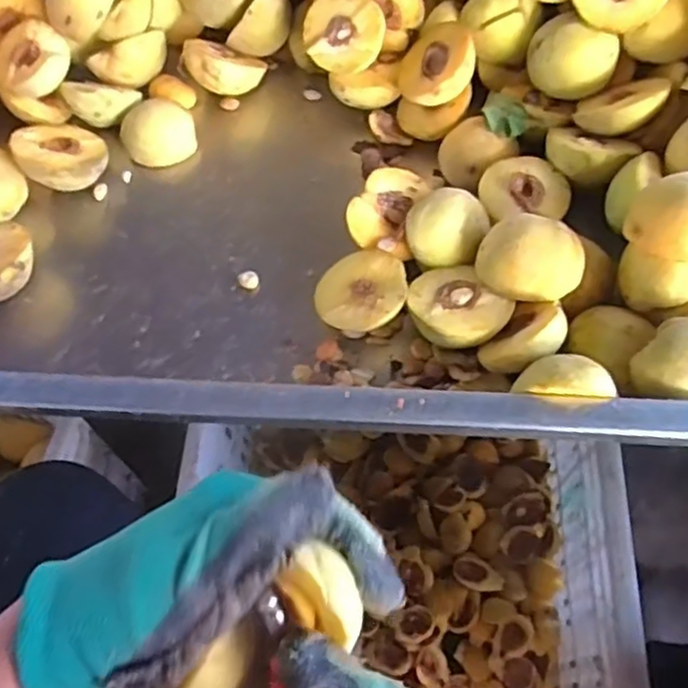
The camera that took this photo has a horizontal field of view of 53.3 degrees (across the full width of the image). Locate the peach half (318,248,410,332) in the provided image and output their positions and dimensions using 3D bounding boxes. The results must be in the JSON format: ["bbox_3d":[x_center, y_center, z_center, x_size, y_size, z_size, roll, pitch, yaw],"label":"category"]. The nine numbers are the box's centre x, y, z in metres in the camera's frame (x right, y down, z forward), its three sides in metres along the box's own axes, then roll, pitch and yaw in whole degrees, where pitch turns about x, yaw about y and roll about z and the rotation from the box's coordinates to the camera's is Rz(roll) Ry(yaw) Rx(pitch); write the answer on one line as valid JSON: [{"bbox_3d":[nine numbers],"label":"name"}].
[{"bbox_3d":[0.013,-0.033,0.483,0.062,0.036,0.060,-2,61,3],"label":"peach half"}]

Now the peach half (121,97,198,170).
[{"bbox_3d":[-0.156,-0.179,0.579,0.058,0.031,0.048,-15,61,-4],"label":"peach half"}]

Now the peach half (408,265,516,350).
[{"bbox_3d":[0.074,-0.022,0.458,0.058,0.026,0.066,-35,64,-14],"label":"peach half"}]

